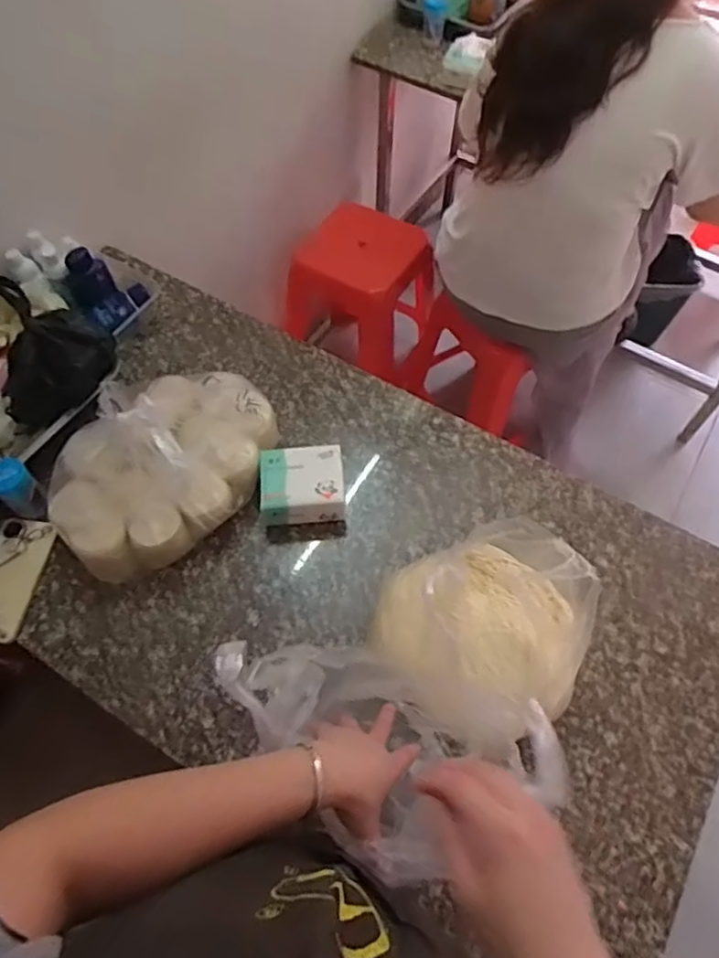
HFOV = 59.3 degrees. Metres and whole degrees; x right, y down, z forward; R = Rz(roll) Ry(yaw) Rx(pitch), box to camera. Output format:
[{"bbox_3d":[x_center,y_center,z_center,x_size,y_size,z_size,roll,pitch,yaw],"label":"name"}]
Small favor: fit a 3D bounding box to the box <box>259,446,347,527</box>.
[{"bbox_3d":[-0.075,0.010,0.857,0.110,0.069,0.092,-3,60,-3],"label":"box"}]

